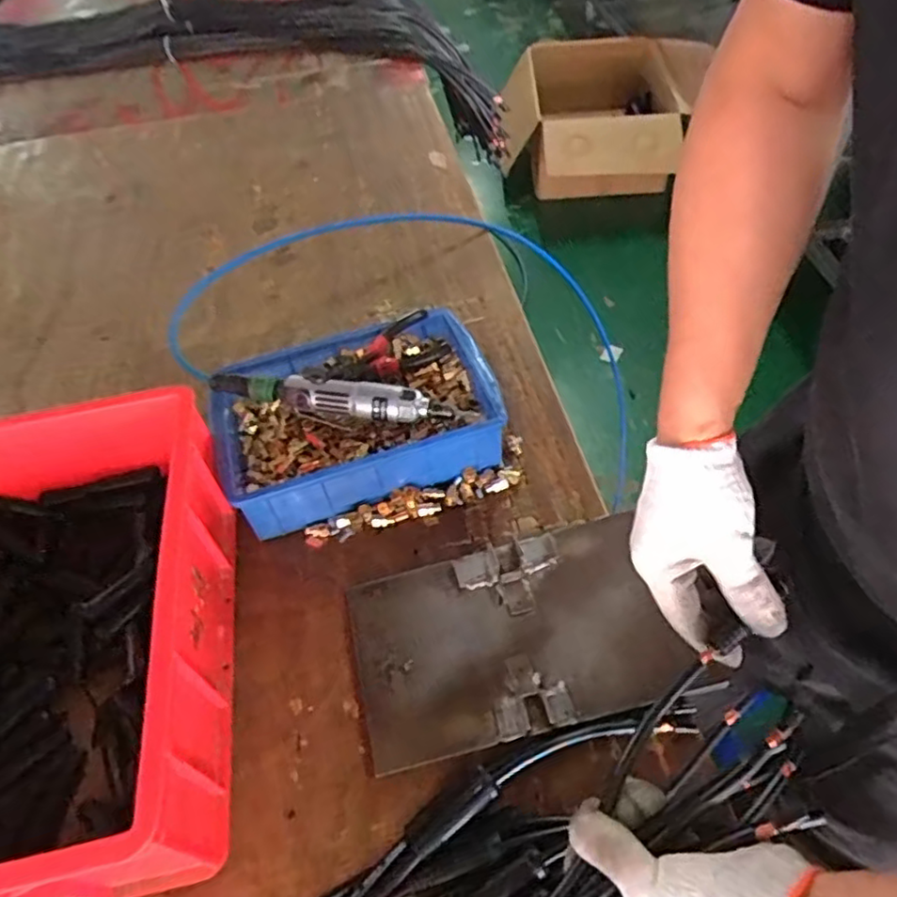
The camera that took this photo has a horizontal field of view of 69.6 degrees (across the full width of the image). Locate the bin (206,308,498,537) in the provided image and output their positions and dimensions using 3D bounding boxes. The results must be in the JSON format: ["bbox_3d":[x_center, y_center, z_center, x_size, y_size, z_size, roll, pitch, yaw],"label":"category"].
[{"bbox_3d":[-0.100,-0.034,0.712,0.295,0.093,0.207,-18,50,-10],"label":"bin"}]

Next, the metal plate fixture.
[{"bbox_3d":[0.057,0.164,0.583,0.273,0.016,0.176,-13,50,-6],"label":"metal plate fixture"}]

